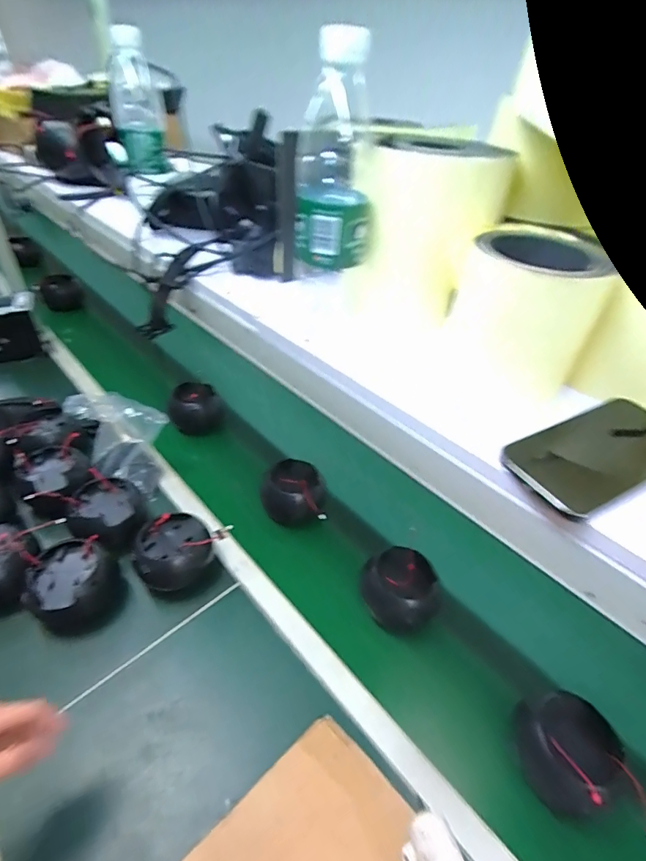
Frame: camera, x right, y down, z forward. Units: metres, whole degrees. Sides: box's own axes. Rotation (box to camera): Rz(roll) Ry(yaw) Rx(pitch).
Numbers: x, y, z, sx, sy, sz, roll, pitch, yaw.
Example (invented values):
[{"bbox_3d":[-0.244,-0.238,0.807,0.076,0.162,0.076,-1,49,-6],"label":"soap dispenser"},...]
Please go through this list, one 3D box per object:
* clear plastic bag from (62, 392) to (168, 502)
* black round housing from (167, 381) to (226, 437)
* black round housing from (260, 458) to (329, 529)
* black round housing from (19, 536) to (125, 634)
[{"bbox_3d":[-0.414,0.019,0.895,0.178,0.166,0.089,19,42,15],"label":"clear plastic bag"},{"bbox_3d":[-0.316,-0.057,1.088,0.132,0.111,0.095,-2,41,-8],"label":"black round housing"},{"bbox_3d":[-0.062,0.132,0.862,0.136,0.115,0.107,14,41,10],"label":"black round housing"},{"bbox_3d":[-0.406,0.250,0.703,0.133,0.087,0.109,-21,47,-28],"label":"black round housing"}]

